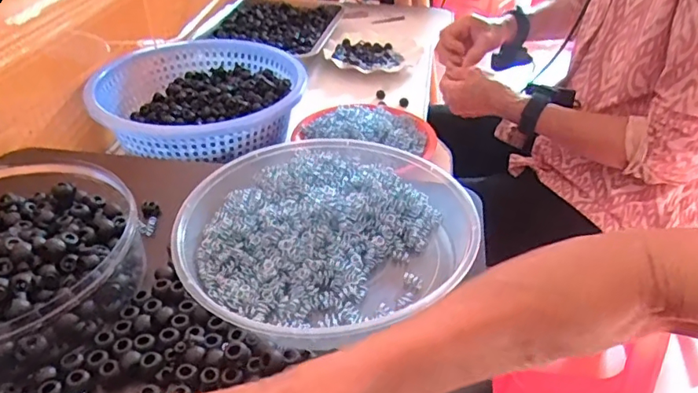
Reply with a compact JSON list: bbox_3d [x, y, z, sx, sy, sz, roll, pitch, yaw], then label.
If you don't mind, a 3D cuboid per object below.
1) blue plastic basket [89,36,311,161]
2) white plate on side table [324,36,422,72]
[{"bbox_3d":[-0.190,-0.129,0.731,0.250,0.075,0.275,7,36,8],"label":"blue plastic basket"},{"bbox_3d":[0.043,-0.269,1.005,0.170,0.021,0.149,3,36,2],"label":"white plate on side table"}]

